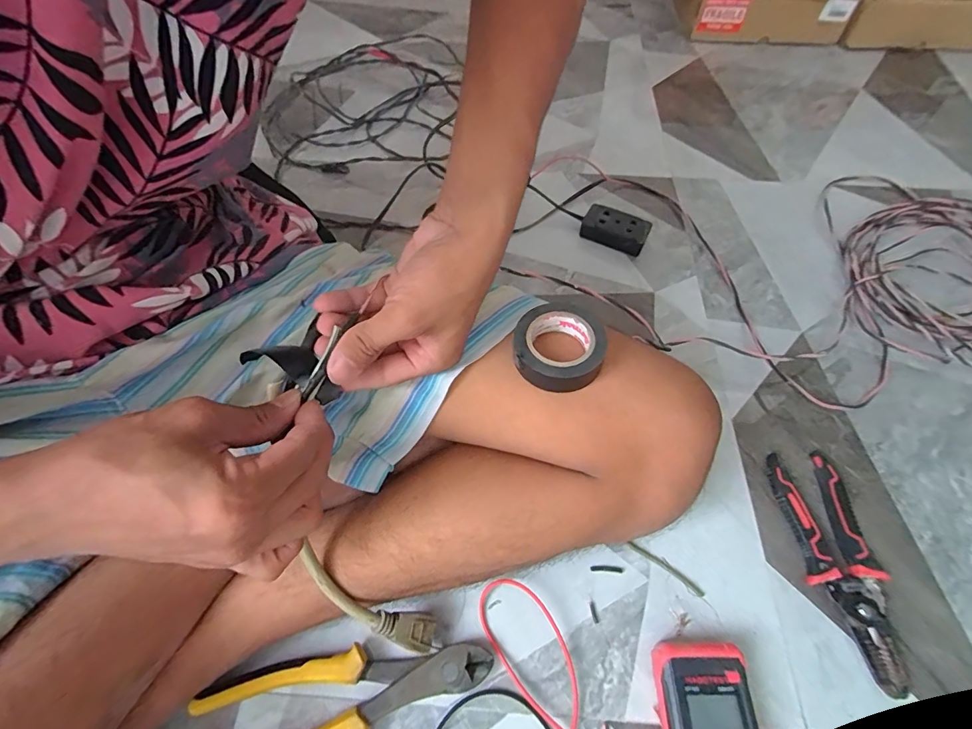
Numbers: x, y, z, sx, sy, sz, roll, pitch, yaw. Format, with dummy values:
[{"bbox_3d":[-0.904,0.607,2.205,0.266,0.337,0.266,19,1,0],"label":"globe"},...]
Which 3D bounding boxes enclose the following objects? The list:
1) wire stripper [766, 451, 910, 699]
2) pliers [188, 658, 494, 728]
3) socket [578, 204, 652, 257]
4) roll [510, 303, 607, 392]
[{"bbox_3d":[0.283,0.157,0.359,0.057,0.014,0.172,0,59,-2],"label":"wire stripper"},{"bbox_3d":[-0.095,0.228,0.303,0.192,0.020,0.054,-9,60,-7],"label":"pliers"},{"bbox_3d":[0.158,-0.166,0.546,0.077,0.029,0.041,28,62,15],"label":"socket"},{"bbox_3d":[0.046,-0.011,0.290,0.057,0.026,0.060,0,59,0],"label":"roll"}]

